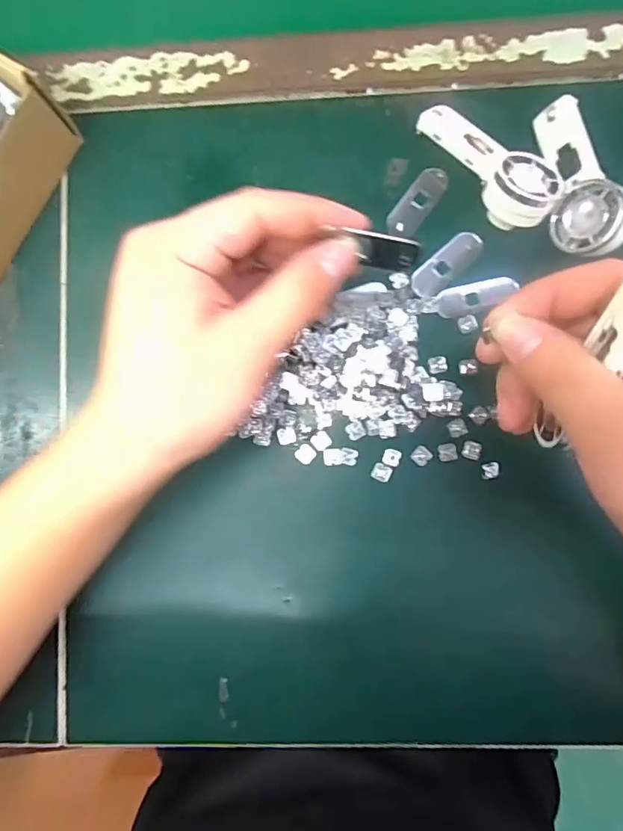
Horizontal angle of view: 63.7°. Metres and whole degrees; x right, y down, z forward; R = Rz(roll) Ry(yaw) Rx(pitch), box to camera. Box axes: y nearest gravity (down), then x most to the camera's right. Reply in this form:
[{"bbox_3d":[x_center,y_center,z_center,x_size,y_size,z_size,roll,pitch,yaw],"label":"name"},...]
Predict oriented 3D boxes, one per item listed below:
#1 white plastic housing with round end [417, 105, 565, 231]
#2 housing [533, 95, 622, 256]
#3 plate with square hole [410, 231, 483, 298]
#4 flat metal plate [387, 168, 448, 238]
[{"bbox_3d":[0.109,-0.153,0.294,0.045,0.031,0.091,-38,85,1],"label":"white plastic housing with round end"},{"bbox_3d":[0.155,-0.137,0.290,0.018,0.039,0.093,-2,78,-40],"label":"housing"},{"bbox_3d":[0.083,-0.094,0.310,0.050,0.004,0.018,-41,85,0],"label":"plate with square hole"},{"bbox_3d":[0.066,-0.132,0.312,0.020,0.005,0.046,34,89,5],"label":"flat metal plate"}]

